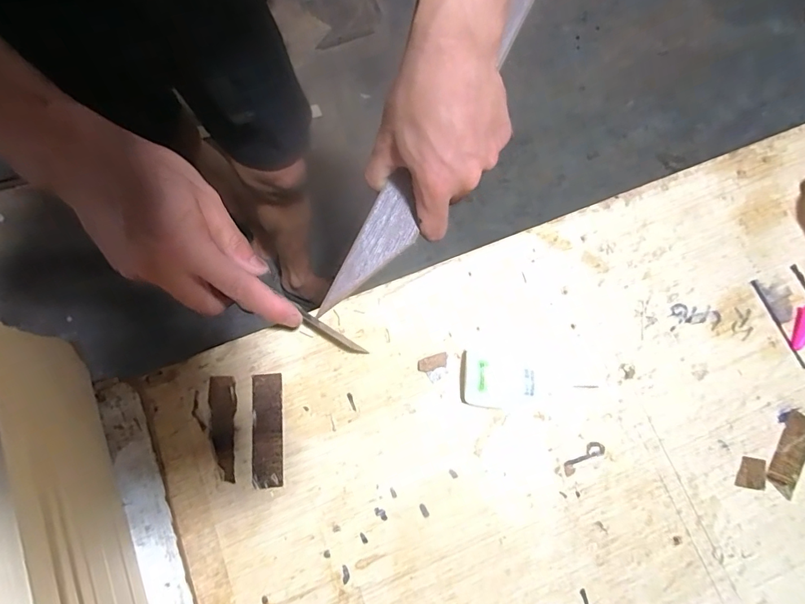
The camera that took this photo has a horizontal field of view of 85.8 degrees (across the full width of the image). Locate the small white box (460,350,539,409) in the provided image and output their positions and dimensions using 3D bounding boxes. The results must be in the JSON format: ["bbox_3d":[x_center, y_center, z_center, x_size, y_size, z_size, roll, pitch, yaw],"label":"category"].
[{"bbox_3d":[0.067,0.054,0.302,0.050,0.018,0.037,5,76,0],"label":"small white box"}]

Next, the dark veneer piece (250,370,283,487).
[{"bbox_3d":[-0.094,0.088,0.299,0.020,0.004,0.074,-4,76,-2],"label":"dark veneer piece"}]

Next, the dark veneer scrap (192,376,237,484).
[{"bbox_3d":[-0.129,0.087,0.297,0.028,0.004,0.069,-6,76,-3],"label":"dark veneer scrap"}]

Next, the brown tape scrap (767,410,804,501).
[{"bbox_3d":[0.274,0.106,0.303,0.020,0.004,0.057,31,77,6],"label":"brown tape scrap"}]

